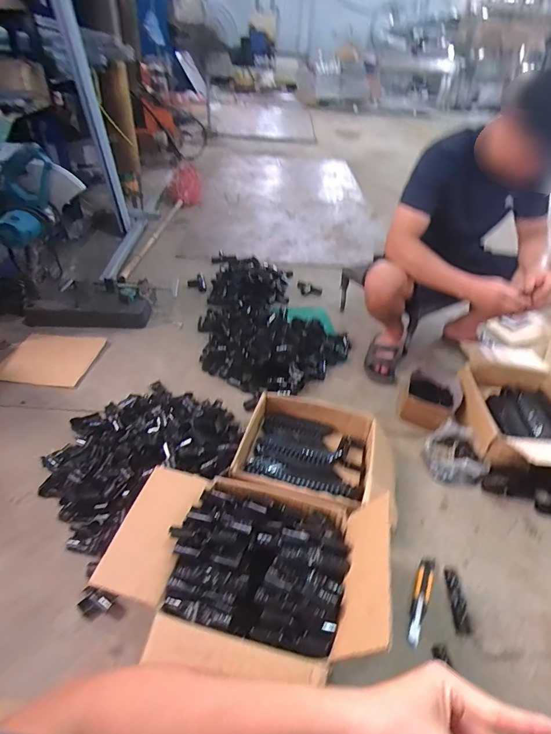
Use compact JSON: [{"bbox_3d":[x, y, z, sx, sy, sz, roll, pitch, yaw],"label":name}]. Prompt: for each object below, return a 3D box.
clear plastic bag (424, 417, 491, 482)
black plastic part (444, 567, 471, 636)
[{"bbox_3d":[0.514,0.250,1.143,0.164,0.066,0.179,13,41,10],"label":"clear plastic bag"},{"bbox_3d":[0.396,0.509,0.866,0.035,0.013,0.133,7,41,2],"label":"black plastic part"}]

